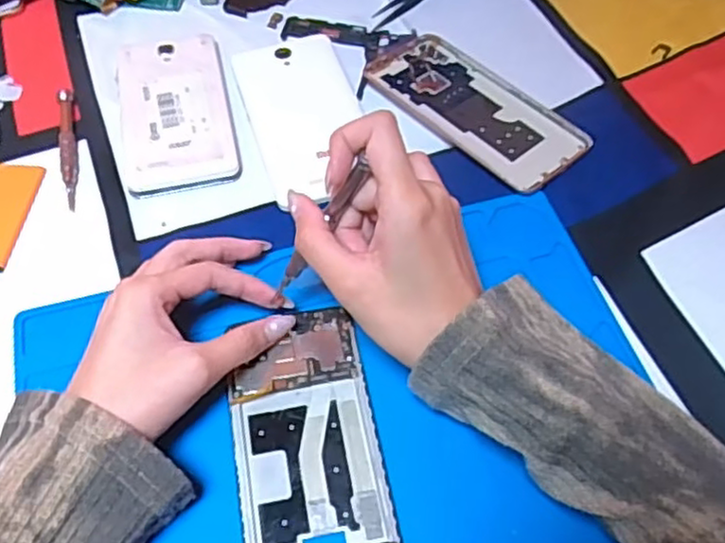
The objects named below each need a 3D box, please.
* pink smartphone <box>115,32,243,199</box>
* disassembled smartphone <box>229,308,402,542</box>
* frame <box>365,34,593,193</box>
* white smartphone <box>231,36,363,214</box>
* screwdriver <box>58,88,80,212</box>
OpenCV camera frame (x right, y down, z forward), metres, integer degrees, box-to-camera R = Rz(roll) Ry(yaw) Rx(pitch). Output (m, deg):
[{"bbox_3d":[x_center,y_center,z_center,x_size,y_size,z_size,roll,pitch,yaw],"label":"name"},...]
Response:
[{"bbox_3d":[-0.128,-0.115,0.481,0.072,0.010,0.148,-12,56,-7],"label":"pink smartphone"},{"bbox_3d":[-0.026,0.087,0.348,0.072,0.005,0.147,-7,56,-3],"label":"disassembled smartphone"},{"bbox_3d":[0.076,-0.114,0.481,0.070,0.006,0.155,-37,63,-21],"label":"frame"},{"bbox_3d":[-0.039,-0.112,0.480,0.074,0.006,0.141,-15,57,-9],"label":"white smartphone"},{"bbox_3d":[-0.193,-0.083,0.461,0.010,0.009,0.102,-14,57,-8],"label":"screwdriver"}]

